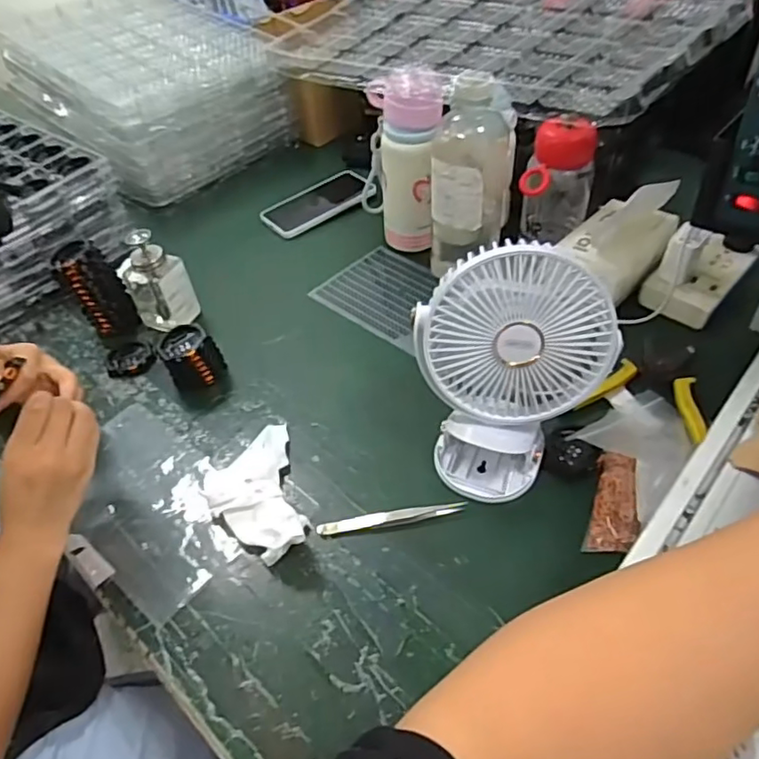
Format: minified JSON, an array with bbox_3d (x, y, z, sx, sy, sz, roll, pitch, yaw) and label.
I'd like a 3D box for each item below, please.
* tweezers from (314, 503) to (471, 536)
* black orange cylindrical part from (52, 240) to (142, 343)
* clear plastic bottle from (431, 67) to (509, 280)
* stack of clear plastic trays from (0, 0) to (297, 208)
[{"bbox_3d":[0.011,0.120,0.508,0.127,0.008,0.013,-10,47,-2],"label":"tweezers"},{"bbox_3d":[-0.332,-0.102,0.689,0.058,0.120,0.044,-33,42,-20],"label":"black orange cylindrical part"},{"bbox_3d":[0.099,-0.224,0.651,0.082,0.215,0.075,2,47,9],"label":"clear plastic bottle"},{"bbox_3d":[-0.401,-0.515,1.033,0.338,0.185,0.460,-37,53,-25],"label":"stack of clear plastic trays"}]

